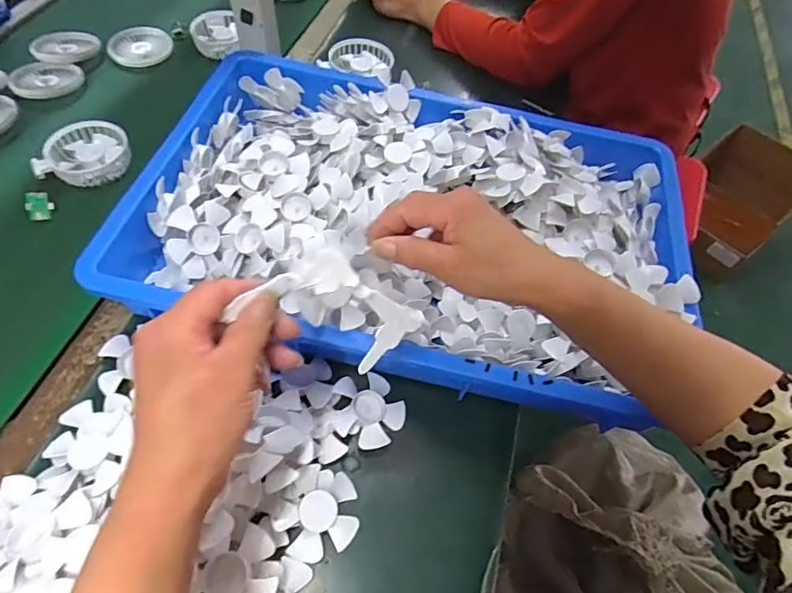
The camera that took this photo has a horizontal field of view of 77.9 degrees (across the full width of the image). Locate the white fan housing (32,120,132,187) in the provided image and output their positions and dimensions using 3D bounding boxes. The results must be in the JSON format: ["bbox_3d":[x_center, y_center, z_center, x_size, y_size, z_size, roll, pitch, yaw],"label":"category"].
[{"bbox_3d":[-0.383,-0.173,0.600,0.104,0.027,0.088,-27,63,-20],"label":"white fan housing"}]

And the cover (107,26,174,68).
[{"bbox_3d":[-0.387,-0.378,0.745,0.089,0.025,0.075,-21,62,-17],"label":"cover"}]

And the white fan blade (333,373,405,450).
[{"bbox_3d":[-0.024,0.108,0.462,0.065,0.017,0.069,-1,58,-5],"label":"white fan blade"}]

